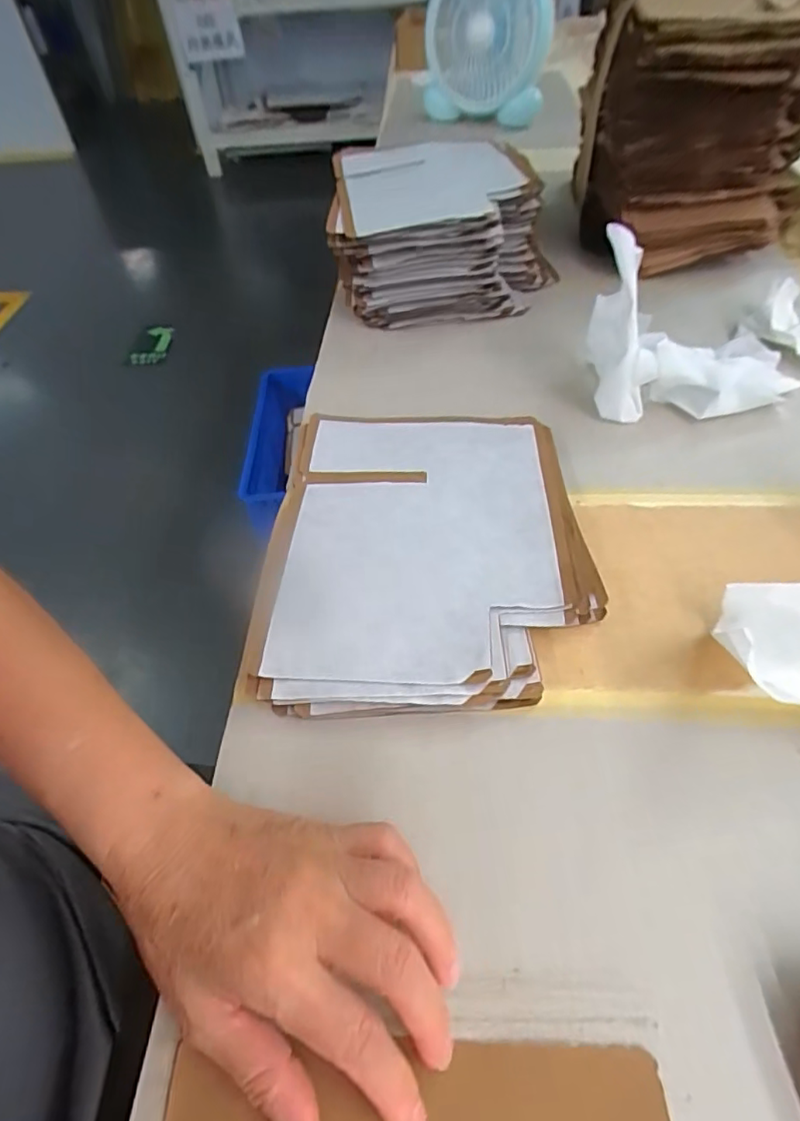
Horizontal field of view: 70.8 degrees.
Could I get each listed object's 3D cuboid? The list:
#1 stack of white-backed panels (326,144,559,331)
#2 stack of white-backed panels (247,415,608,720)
[{"bbox_3d":[0.050,-0.379,0.645,0.236,0.110,0.238,-2,51,2],"label":"stack of white-backed panels"},{"bbox_3d":[0.019,-0.015,0.396,0.208,0.022,0.251,-2,51,2],"label":"stack of white-backed panels"}]

